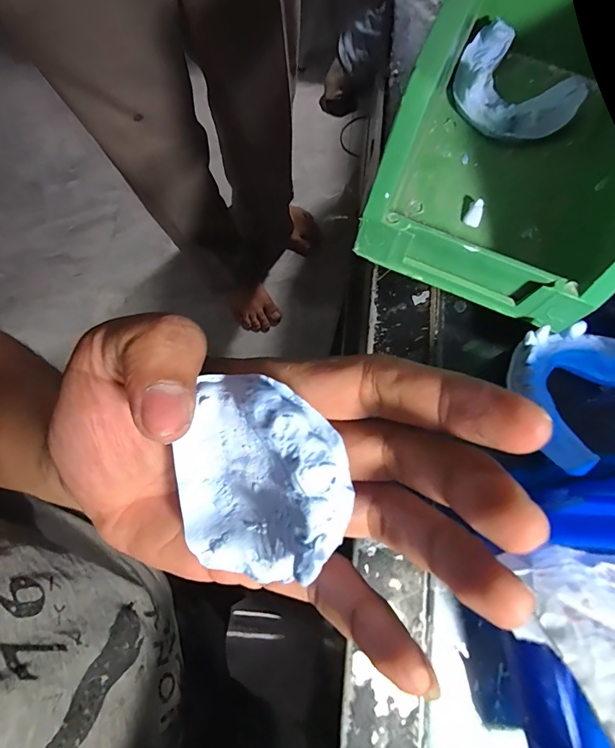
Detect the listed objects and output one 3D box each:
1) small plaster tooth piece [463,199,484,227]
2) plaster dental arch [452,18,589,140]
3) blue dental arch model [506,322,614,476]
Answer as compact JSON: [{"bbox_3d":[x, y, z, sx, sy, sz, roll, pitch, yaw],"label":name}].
[{"bbox_3d":[0.084,-0.081,0.203,0.008,0.006,0.011,29,79,6],"label":"small plaster tooth piece"},{"bbox_3d":[0.107,-0.150,0.210,0.066,0.015,0.048,43,81,9],"label":"plaster dental arch"},{"bbox_3d":[0.123,0.005,0.177,0.060,0.020,0.062,-30,79,-6],"label":"blue dental arch model"}]

